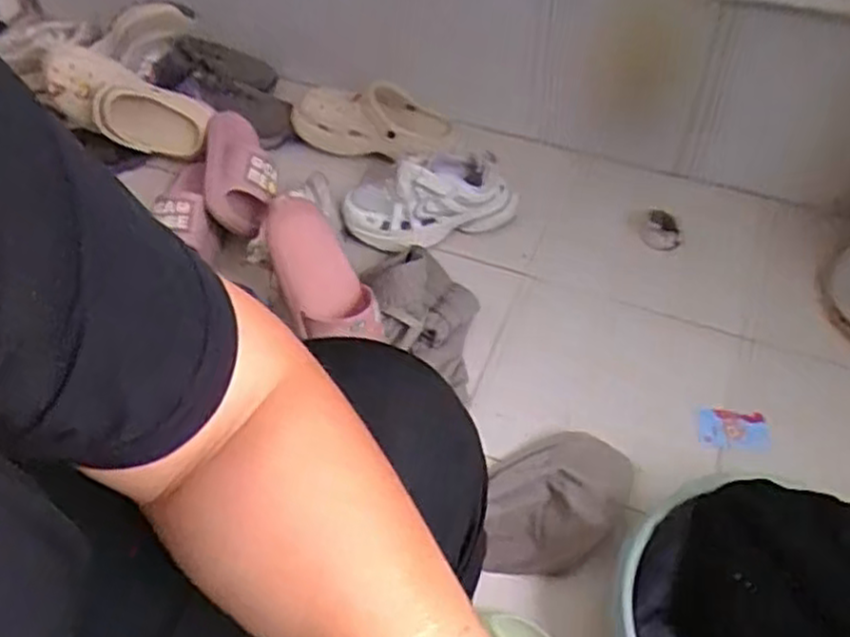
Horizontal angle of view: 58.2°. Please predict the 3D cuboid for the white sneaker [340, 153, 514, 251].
[{"bbox_3d":[0.007,-0.173,1.110,0.247,0.088,0.124,-14,51,-10],"label":"white sneaker"}]

